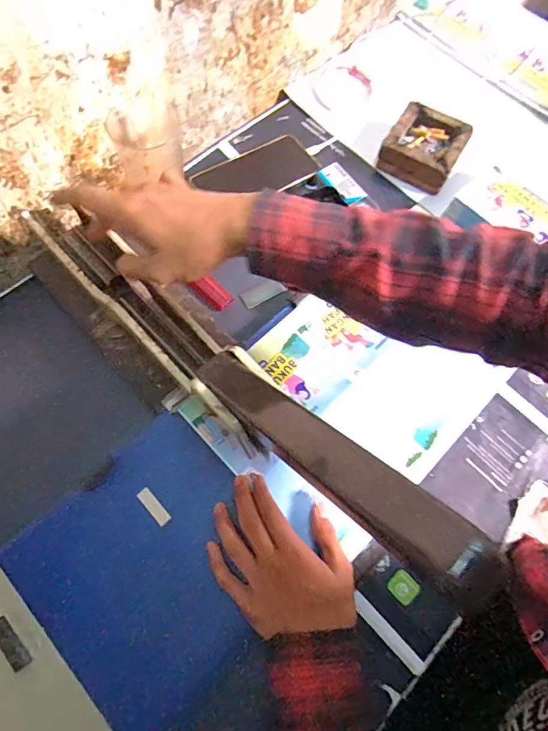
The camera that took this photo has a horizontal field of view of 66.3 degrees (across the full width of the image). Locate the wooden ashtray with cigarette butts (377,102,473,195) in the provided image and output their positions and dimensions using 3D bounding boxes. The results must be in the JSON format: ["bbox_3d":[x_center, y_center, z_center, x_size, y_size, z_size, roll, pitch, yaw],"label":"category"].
[{"bbox_3d":[0.206,-0.296,0.571,0.101,0.038,0.106,30,72,8],"label":"wooden ashtray with cigarette butts"}]

